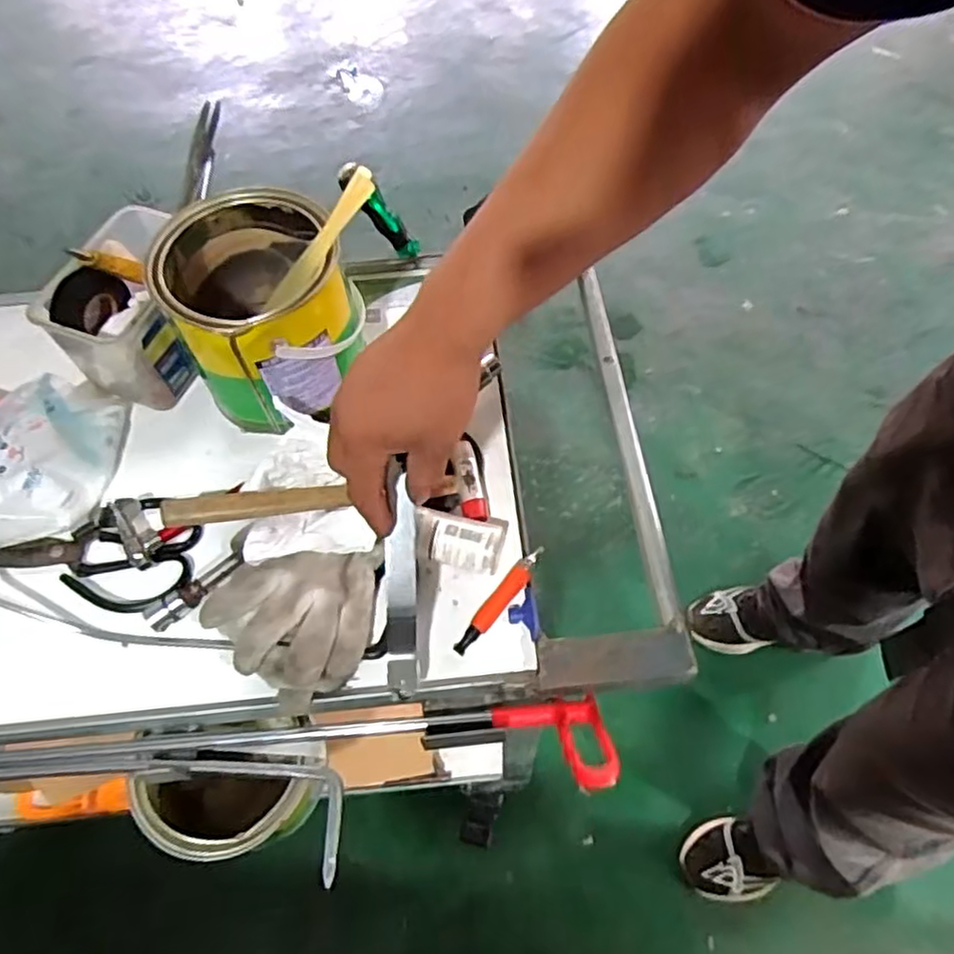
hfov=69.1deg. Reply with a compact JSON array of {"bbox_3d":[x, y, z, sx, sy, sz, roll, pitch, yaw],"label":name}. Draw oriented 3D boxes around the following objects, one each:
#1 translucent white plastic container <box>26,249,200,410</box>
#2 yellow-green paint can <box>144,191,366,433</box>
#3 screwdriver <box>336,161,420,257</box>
[{"bbox_3d":[-0.337,-0.131,0.663,0.098,0.110,0.109,-38,67,-17],"label":"translucent white plastic container"},{"bbox_3d":[-0.186,-0.158,0.623,0.154,0.161,0.166,-1,62,2],"label":"yellow-green paint can"},{"bbox_3d":[-0.106,-0.286,0.752,0.022,0.122,0.025,1,59,38],"label":"screwdriver"}]

